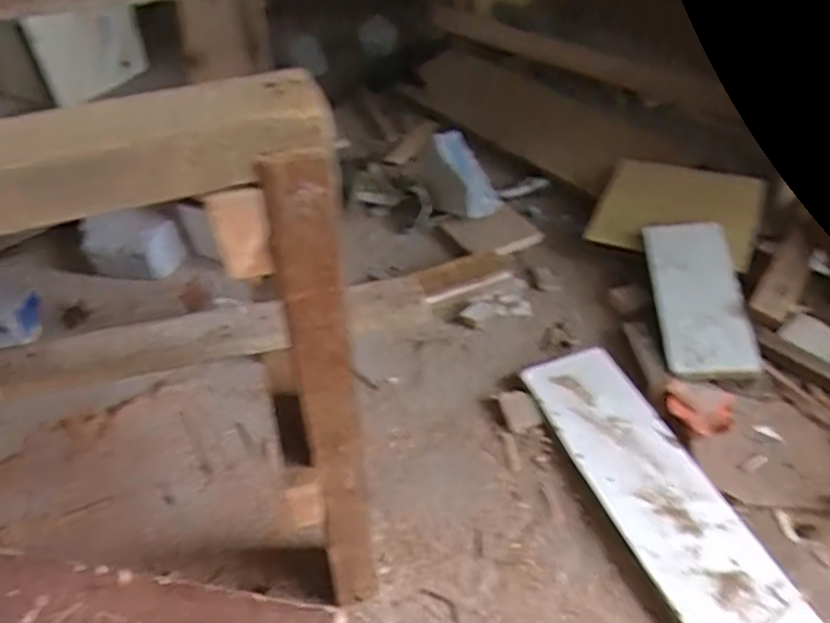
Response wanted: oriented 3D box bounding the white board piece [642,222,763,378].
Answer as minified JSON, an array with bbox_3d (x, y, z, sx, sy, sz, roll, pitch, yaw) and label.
[{"bbox_3d":[0.379,-0.024,0.935,0.107,0.031,0.249,-9,55,16],"label":"white board piece"}]

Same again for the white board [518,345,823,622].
[{"bbox_3d":[0.260,0.194,0.768,0.123,0.015,0.406,-17,45,-14],"label":"white board"}]

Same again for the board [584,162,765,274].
[{"bbox_3d":[0.391,-0.151,1.056,0.226,0.027,0.137,15,83,21],"label":"board"}]

